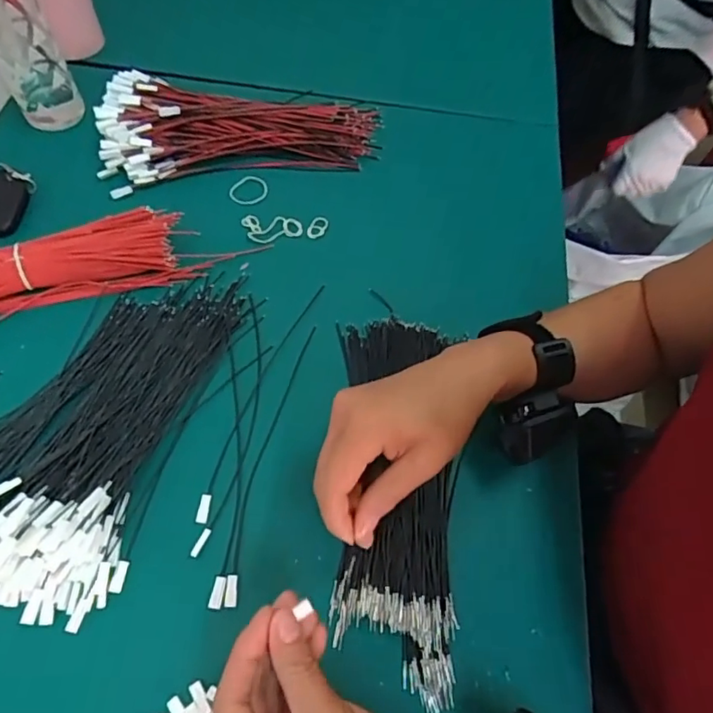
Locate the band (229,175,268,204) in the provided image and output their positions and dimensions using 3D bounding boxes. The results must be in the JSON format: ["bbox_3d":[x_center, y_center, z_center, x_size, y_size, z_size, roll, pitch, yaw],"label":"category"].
[{"bbox_3d":[-0.106,-0.164,0.541,0.038,0.005,0.033,-36,70,-21],"label":"band"}]

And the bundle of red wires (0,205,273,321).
[{"bbox_3d":[-0.261,-0.079,0.460,0.336,0.036,0.083,-15,64,-12],"label":"bundle of red wires"}]

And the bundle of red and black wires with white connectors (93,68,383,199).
[{"bbox_3d":[-0.114,-0.242,0.559,0.278,0.037,0.137,-6,62,-8],"label":"bundle of red and black wires with white connectors"}]

